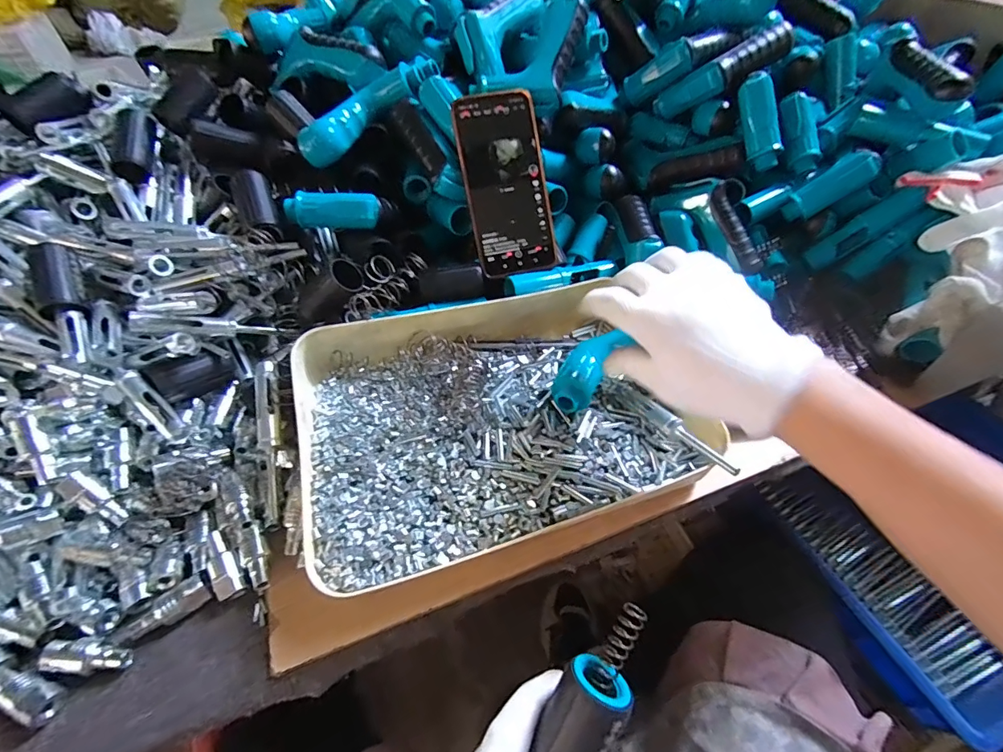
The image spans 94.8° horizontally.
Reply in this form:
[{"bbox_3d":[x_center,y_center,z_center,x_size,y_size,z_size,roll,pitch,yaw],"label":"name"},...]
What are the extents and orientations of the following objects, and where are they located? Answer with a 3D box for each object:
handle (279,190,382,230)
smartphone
[{"bbox_3d":[-0.156,-0.153,0.426,0.084,0.029,0.022,2,49,4],"label":"handle"},{"bbox_3d":[0.006,-0.182,0.442,0.076,0.163,0.006,-12,9,-8],"label":"smartphone"}]

